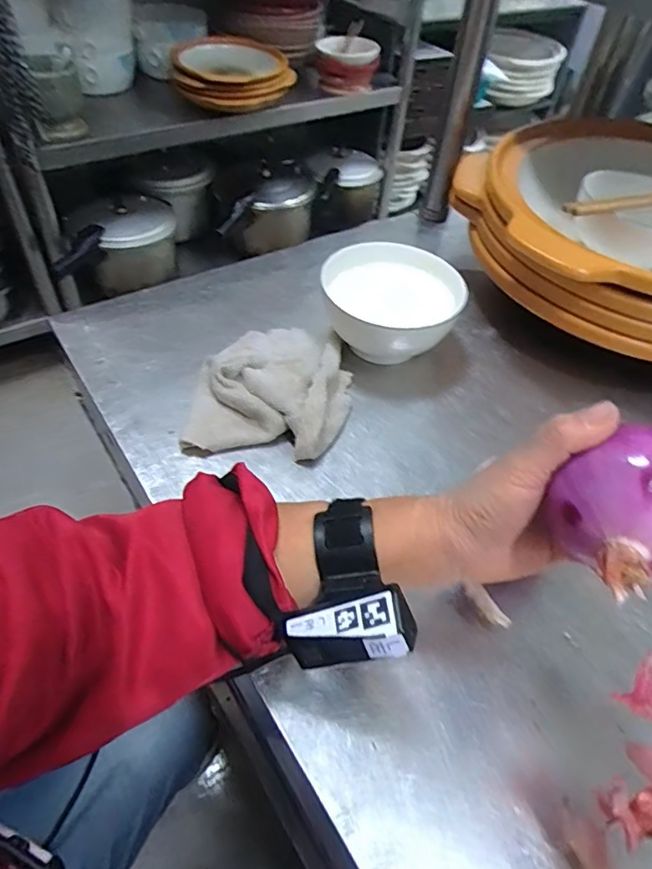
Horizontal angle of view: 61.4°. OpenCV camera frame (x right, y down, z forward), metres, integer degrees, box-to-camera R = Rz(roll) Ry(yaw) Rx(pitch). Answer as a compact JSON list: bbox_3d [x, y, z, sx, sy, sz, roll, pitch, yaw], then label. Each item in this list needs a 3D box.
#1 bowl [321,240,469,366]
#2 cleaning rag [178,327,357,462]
[{"bbox_3d":[0.064,-0.126,0.547,0.125,0.079,0.125,2,48,-3],"label":"bowl"},{"bbox_3d":[-0.044,-0.052,0.496,0.129,0.033,0.172,7,48,2],"label":"cleaning rag"}]

